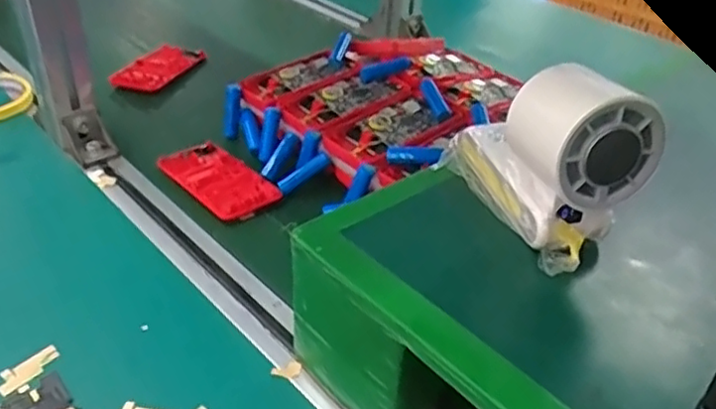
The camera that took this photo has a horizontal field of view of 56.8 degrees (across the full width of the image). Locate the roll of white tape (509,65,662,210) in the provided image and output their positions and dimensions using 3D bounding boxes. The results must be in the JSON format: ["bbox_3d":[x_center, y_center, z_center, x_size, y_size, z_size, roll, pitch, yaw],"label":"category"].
[{"bbox_3d":[0.116,-0.039,0.342,0.066,0.057,0.060,-7,36,-14],"label":"roll of white tape"}]

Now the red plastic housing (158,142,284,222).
[{"bbox_3d":[-0.126,-0.022,0.595,0.113,0.017,0.059,31,43,34],"label":"red plastic housing"}]

